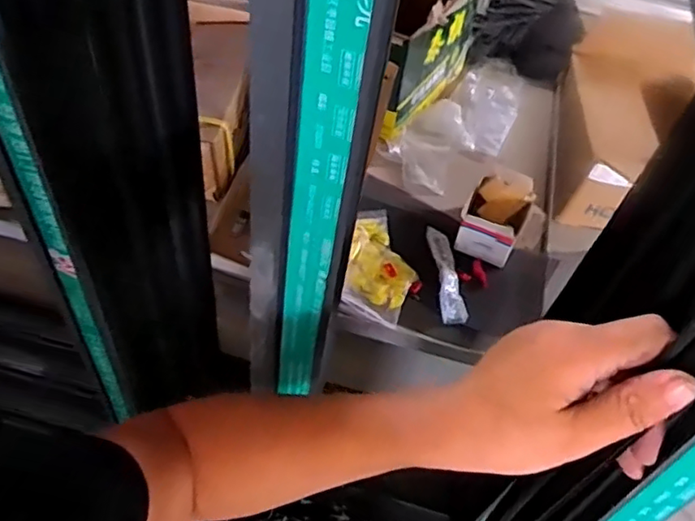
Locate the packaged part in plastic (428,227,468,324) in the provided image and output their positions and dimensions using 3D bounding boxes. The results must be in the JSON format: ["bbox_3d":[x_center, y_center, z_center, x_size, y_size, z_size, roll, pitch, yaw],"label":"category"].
[{"bbox_3d":[0.162,0.023,0.970,0.040,0.020,0.185,0,55,-6],"label":"packaged part in plastic"}]

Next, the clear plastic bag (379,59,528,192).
[{"bbox_3d":[0.243,-0.284,1.192,0.171,0.043,0.456,33,59,17],"label":"clear plastic bag"}]

